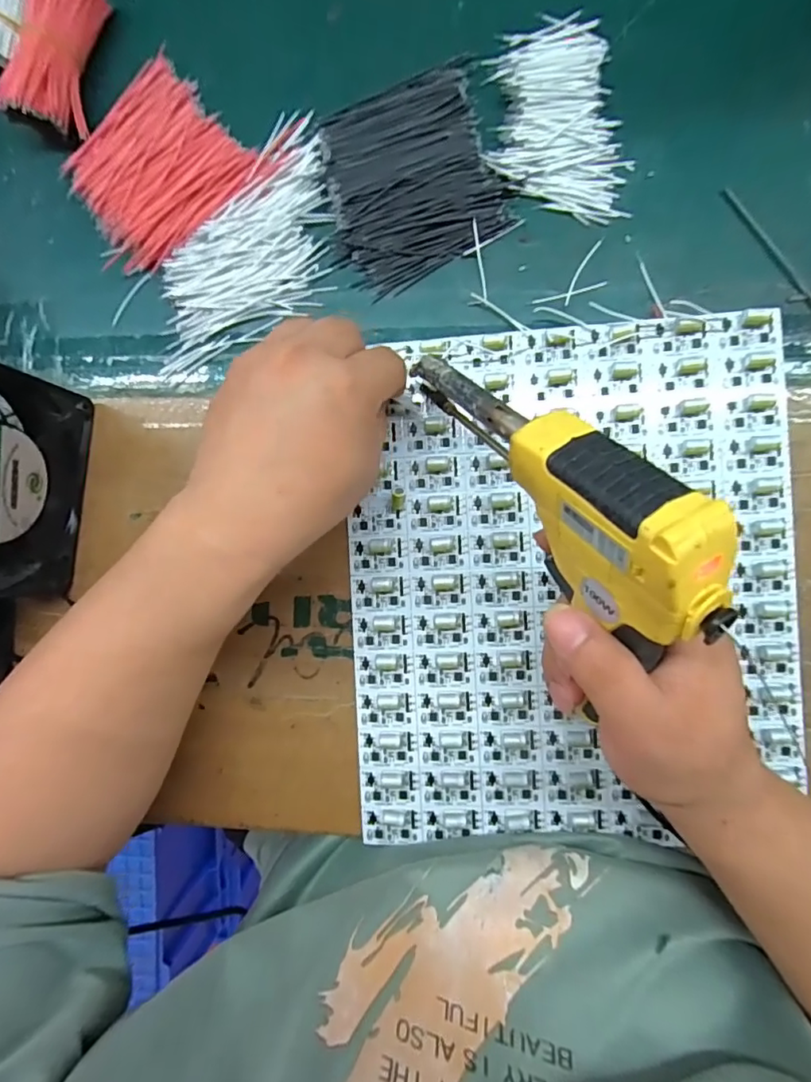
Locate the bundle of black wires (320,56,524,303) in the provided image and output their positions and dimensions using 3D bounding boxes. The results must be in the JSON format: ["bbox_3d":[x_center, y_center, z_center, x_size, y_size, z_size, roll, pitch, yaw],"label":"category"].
[{"bbox_3d":[0.002,-0.211,0.304,0.105,0.009,0.106,-25,88,5],"label":"bundle of black wires"}]

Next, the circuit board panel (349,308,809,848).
[{"bbox_3d":[0.090,0.024,0.295,0.243,0.008,0.283,-3,89,5],"label":"circuit board panel"}]

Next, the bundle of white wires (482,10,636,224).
[{"bbox_3d":[0.084,-0.237,0.295,0.070,0.012,0.114,-9,89,5],"label":"bundle of white wires"}]

